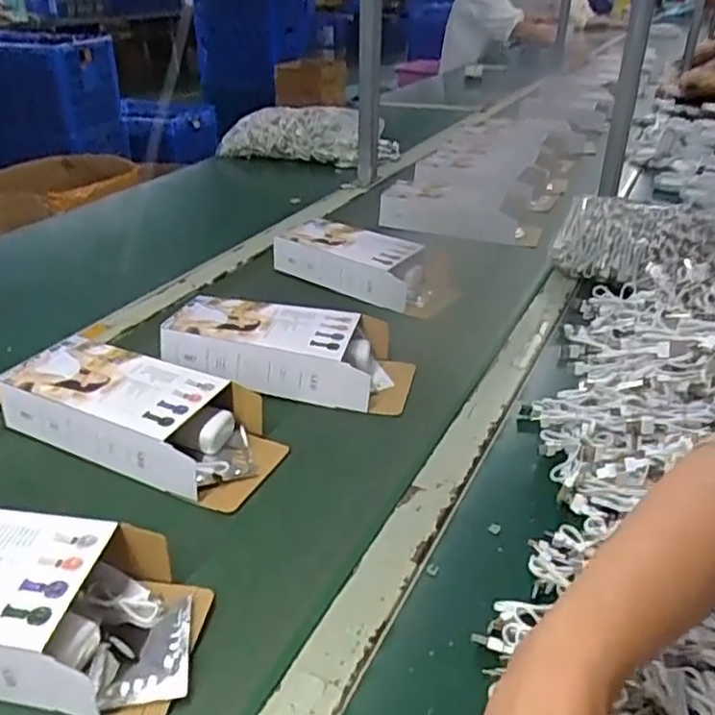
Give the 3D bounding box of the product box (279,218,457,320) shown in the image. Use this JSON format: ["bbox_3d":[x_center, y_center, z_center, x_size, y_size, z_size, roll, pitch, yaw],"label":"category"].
[{"bbox_3d":[0.011,-0.126,0.910,0.254,0.068,0.108,16,34,28],"label":"product box"}]

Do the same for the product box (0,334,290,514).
[{"bbox_3d":[-0.193,0.052,0.607,0.250,0.065,0.109,10,32,21],"label":"product box"}]

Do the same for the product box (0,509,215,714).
[{"bbox_3d":[-0.232,0.156,0.434,0.254,0.064,0.110,3,30,9],"label":"product box"}]

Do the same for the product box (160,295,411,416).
[{"bbox_3d":[-0.071,-0.008,0.705,0.255,0.066,0.108,7,31,16],"label":"product box"}]

